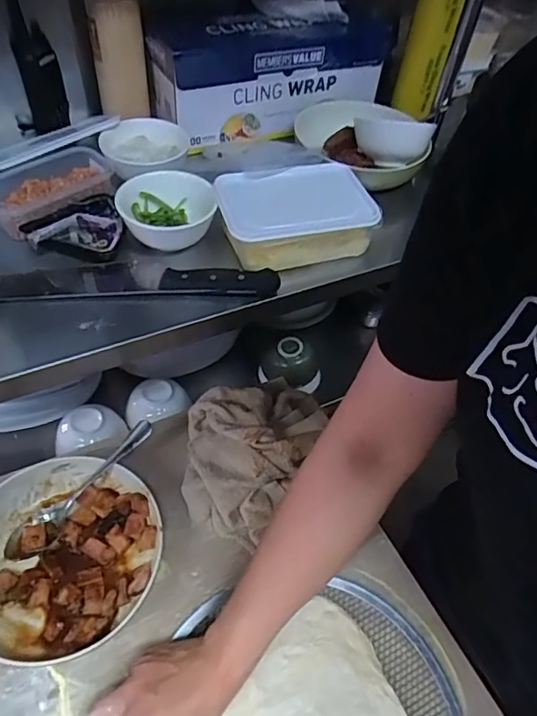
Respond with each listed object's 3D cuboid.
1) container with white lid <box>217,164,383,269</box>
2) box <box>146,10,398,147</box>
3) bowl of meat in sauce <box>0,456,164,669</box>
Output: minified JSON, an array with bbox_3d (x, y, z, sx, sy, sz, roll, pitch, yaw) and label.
[{"bbox_3d":[0.030,-0.174,0.622,0.176,0.068,0.118,-11,52,-15],"label":"container with white lid"},{"bbox_3d":[0.013,-0.441,0.790,0.390,0.134,0.115,-23,56,-23],"label":"box"},{"bbox_3d":[-0.214,0.201,0.523,0.182,0.043,0.194,3,50,-3],"label":"bowl of meat in sauce"}]

